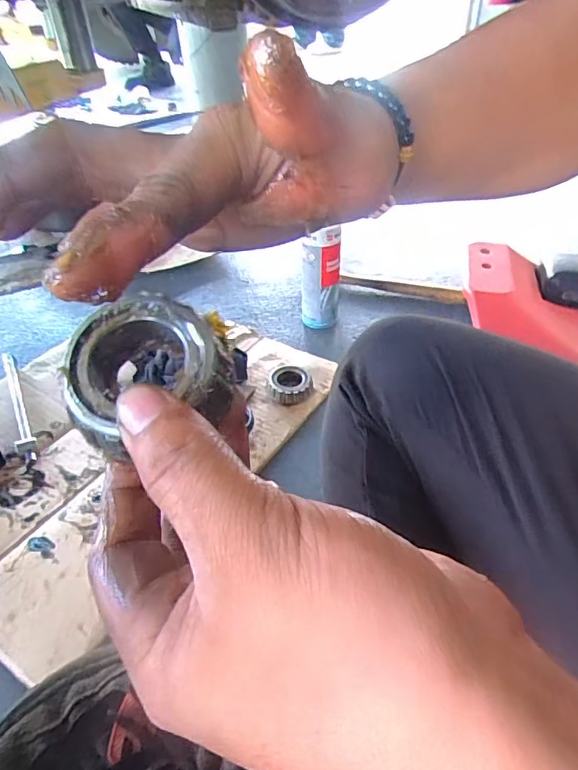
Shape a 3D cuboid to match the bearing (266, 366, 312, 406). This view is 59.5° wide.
[{"bbox_3d":[0.000,0.000,0.774,0.066,0.031,0.064,-4,40,-1],"label":"bearing"}]

